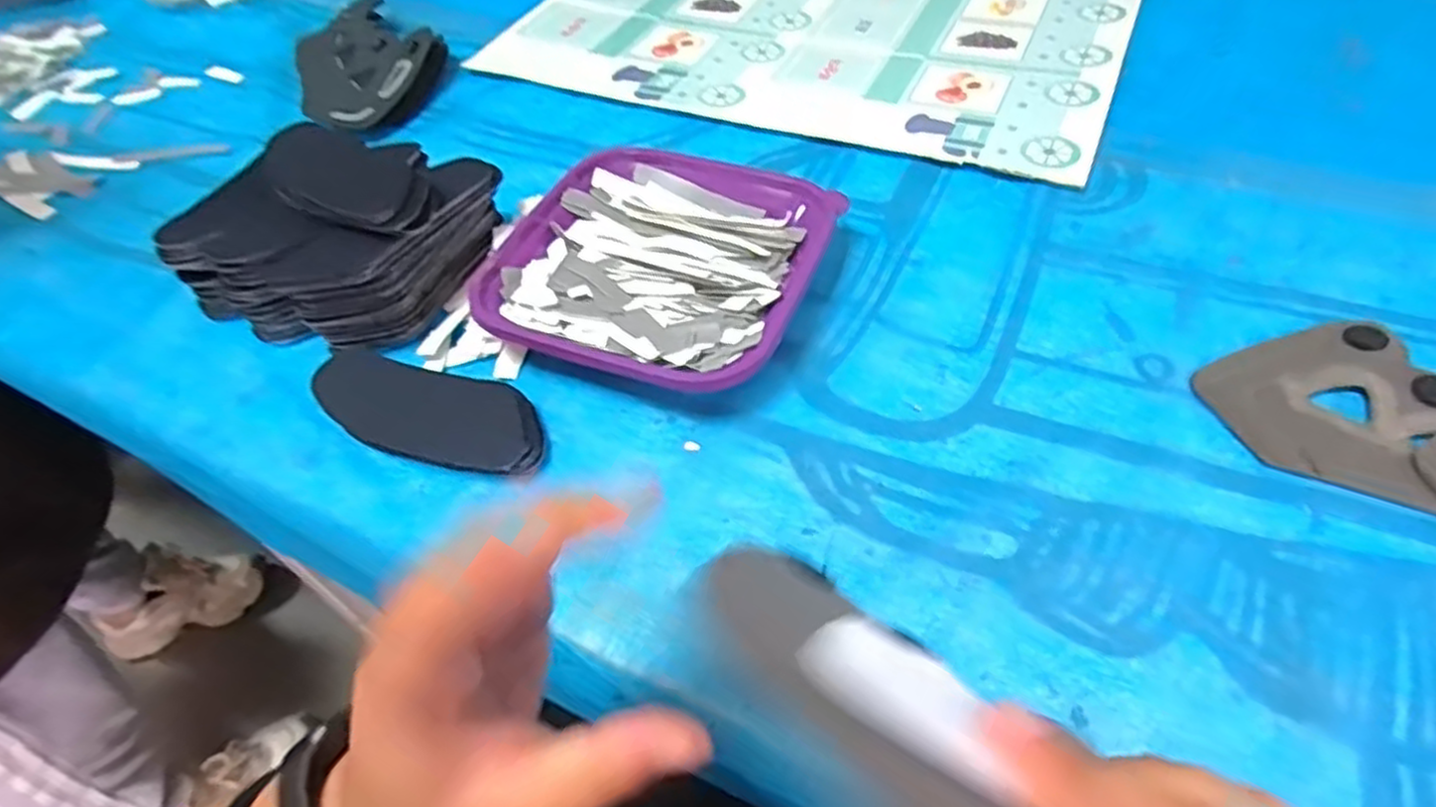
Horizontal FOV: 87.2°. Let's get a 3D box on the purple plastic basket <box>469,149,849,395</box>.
[{"bbox_3d":[-0.035,-0.081,0.464,0.187,0.041,0.185,16,53,18],"label":"purple plastic basket"}]

